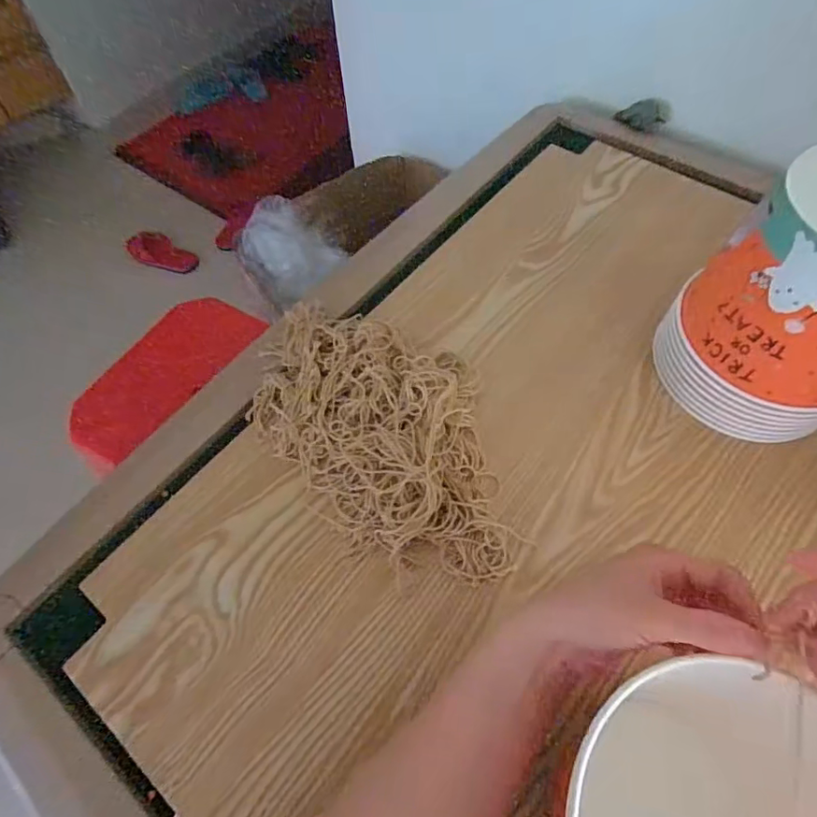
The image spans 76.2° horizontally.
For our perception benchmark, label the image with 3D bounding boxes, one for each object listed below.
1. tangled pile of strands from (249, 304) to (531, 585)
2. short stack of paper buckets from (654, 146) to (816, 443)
[{"bbox_3d":[-0.024,0.002,0.447,0.177,0.059,0.301,-41,67,-20],"label":"tangled pile of strands"},{"bbox_3d":[0.310,-0.077,0.409,0.143,0.183,0.145,-33,65,-16],"label":"short stack of paper buckets"}]

